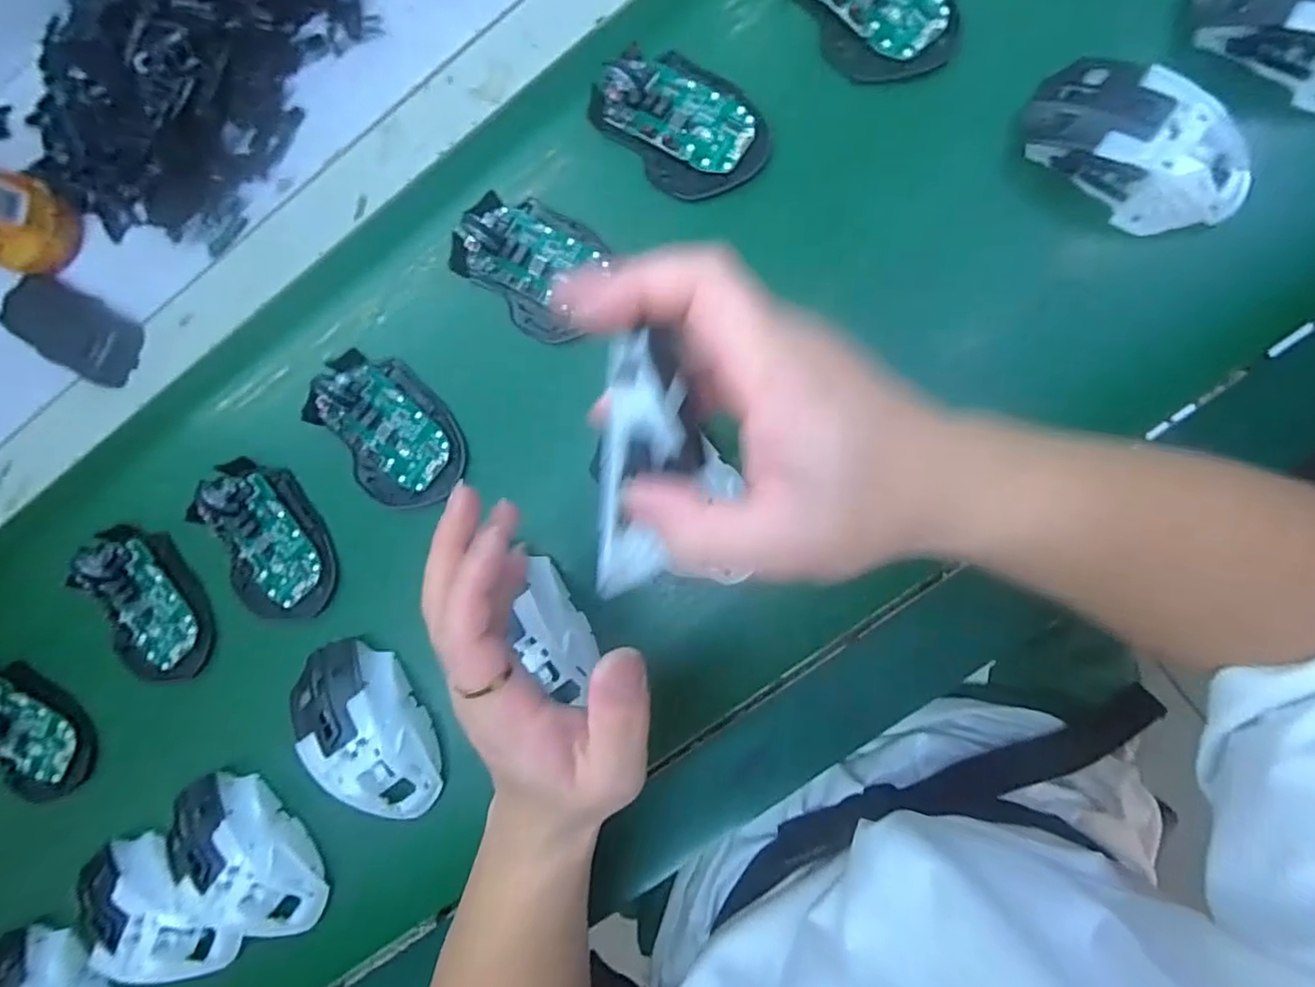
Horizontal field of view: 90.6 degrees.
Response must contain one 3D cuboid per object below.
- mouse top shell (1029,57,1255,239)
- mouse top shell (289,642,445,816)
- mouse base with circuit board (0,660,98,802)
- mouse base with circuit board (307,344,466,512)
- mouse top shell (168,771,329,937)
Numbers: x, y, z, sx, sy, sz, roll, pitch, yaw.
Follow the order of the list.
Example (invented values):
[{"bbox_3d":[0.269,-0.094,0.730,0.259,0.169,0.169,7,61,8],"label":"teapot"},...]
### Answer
[{"bbox_3d":[0.256,-0.185,0.349,0.116,0.047,0.057,39,97,7],"label":"mouse top shell"},{"bbox_3d":[-0.180,0.146,0.399,0.062,0.033,0.115,-35,85,8],"label":"mouse top shell"},{"bbox_3d":[-0.450,0.164,0.454,0.118,0.020,0.078,39,97,7],"label":"mouse base with circuit board"},{"bbox_3d":[-0.178,-0.042,0.424,0.073,0.019,0.114,-38,85,8],"label":"mouse base with circuit board"},{"bbox_3d":[-0.261,0.230,0.408,0.114,0.033,0.055,43,97,6],"label":"mouse top shell"}]

